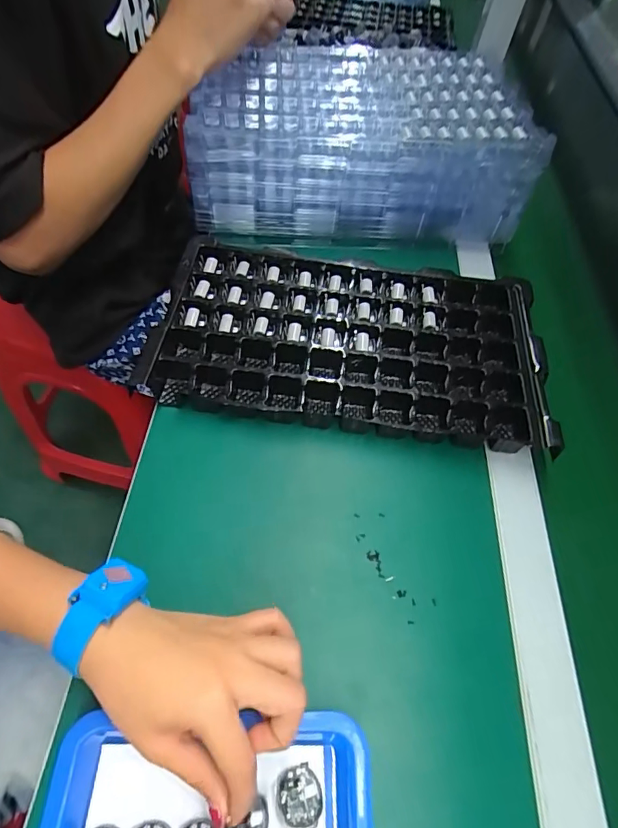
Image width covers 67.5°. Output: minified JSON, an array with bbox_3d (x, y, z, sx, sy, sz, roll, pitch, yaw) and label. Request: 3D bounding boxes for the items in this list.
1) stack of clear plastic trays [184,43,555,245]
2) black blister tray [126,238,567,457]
[{"bbox_3d":[0.062,-0.334,0.557,0.372,0.101,0.252,7,56,-8],"label":"stack of clear plastic trays"},{"bbox_3d":[0.040,-0.076,0.456,0.362,0.031,0.201,12,55,-4],"label":"black blister tray"}]

